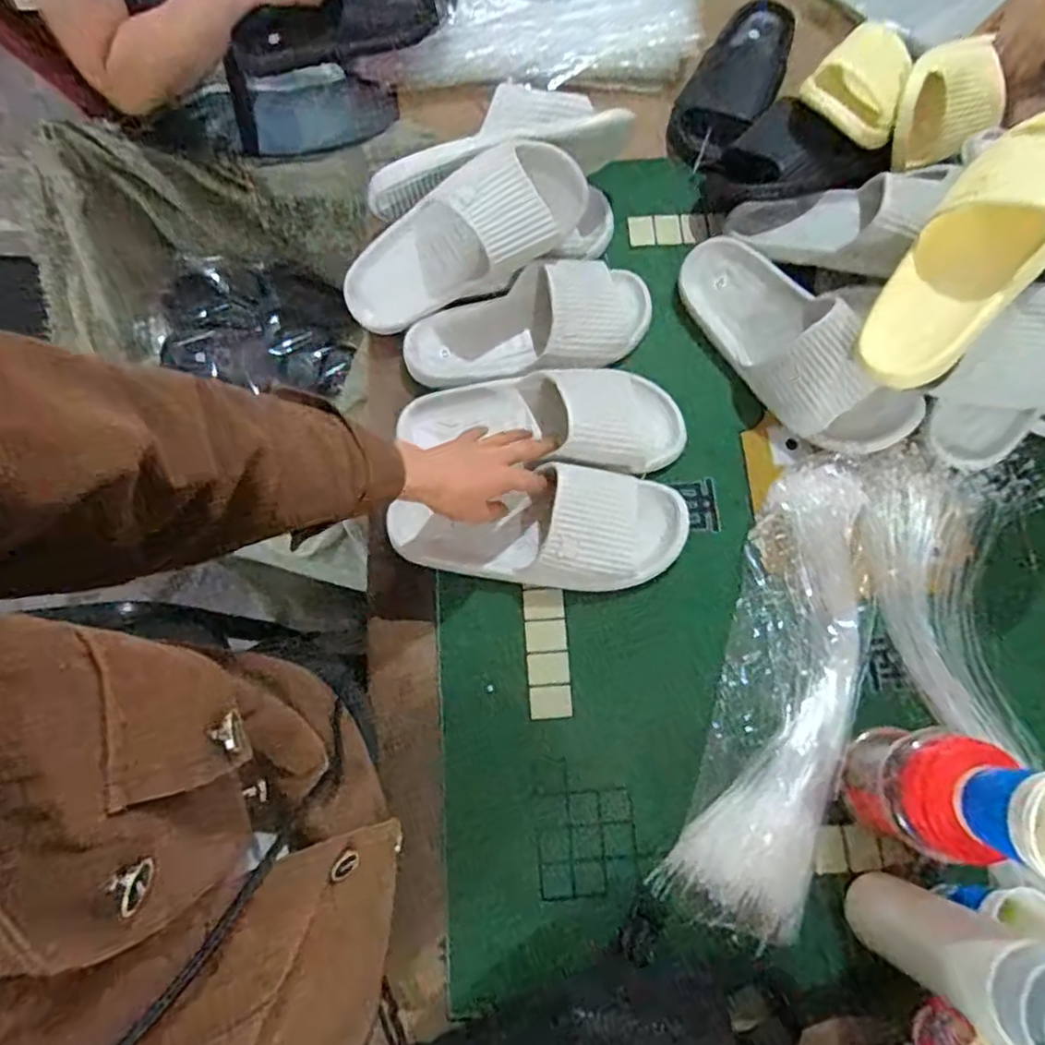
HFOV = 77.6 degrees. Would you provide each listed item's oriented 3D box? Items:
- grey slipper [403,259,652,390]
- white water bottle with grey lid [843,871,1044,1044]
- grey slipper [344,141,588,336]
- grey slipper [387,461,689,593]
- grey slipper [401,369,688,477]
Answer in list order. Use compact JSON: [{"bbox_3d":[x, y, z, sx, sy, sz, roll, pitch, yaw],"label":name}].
[{"bbox_3d":[0.011,-0.206,0.685,0.267,0.067,0.106,-14,74,-4],"label":"grey slipper"},{"bbox_3d":[0.308,0.307,0.463,0.061,0.231,0.066,0,73,0],"label":"white water bottle with grey lid"},{"bbox_3d":[-0.070,-0.294,0.663,0.264,0.076,0.097,-25,73,17],"label":"grey slipper"},{"bbox_3d":[0.018,0.009,0.630,0.284,0.066,0.108,-6,73,1],"label":"grey slipper"},{"bbox_3d":[0.022,-0.109,0.665,0.289,0.067,0.119,4,73,2],"label":"grey slipper"}]

